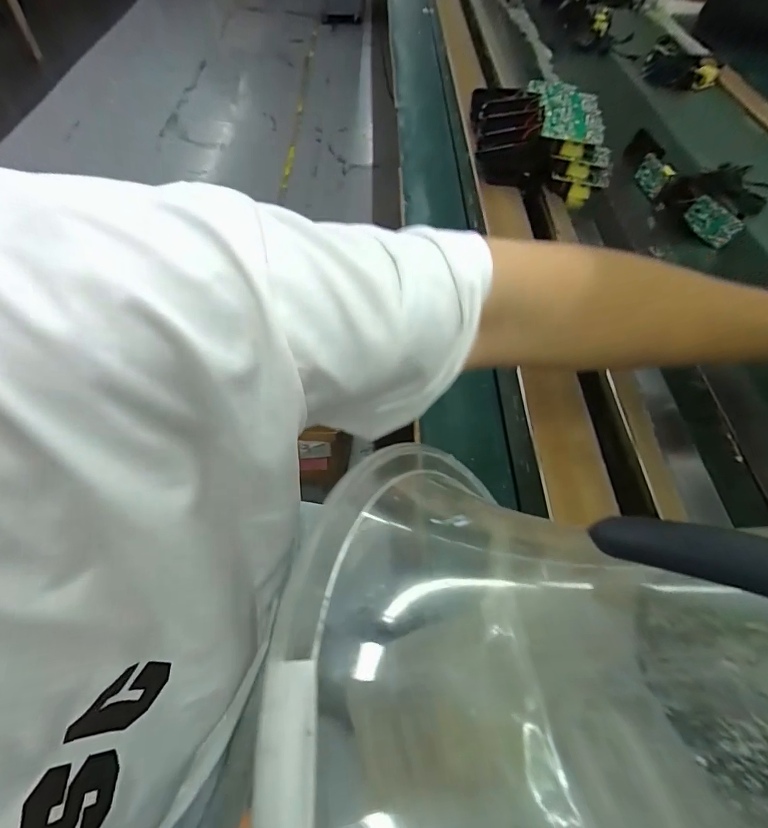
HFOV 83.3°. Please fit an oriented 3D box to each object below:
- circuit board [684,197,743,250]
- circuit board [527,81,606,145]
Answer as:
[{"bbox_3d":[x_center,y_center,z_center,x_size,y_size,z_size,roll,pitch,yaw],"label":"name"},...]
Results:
[{"bbox_3d":[0.425,-0.249,0.560,0.064,0.036,0.010,48,52,9],"label":"circuit board"},{"bbox_3d":[0.213,-0.361,0.509,0.079,0.013,0.137,10,56,5],"label":"circuit board"}]

